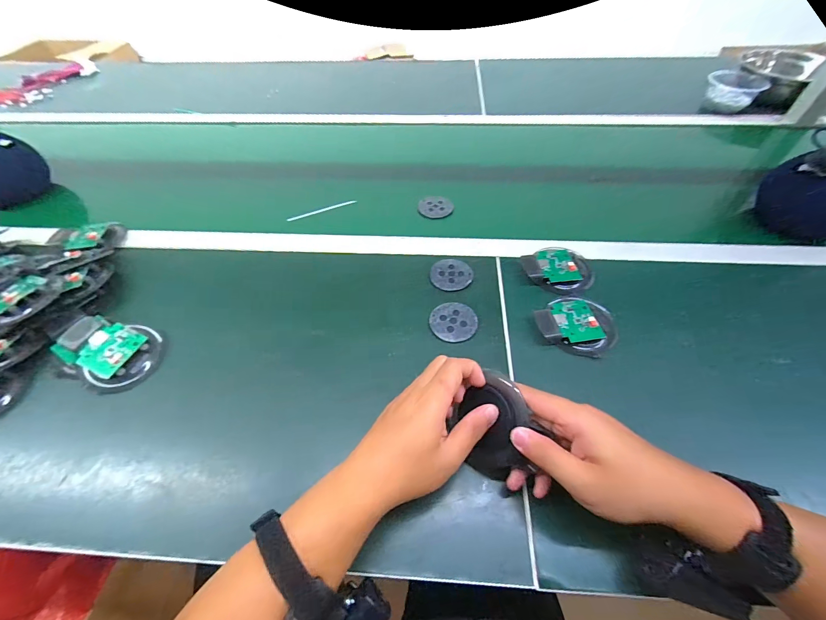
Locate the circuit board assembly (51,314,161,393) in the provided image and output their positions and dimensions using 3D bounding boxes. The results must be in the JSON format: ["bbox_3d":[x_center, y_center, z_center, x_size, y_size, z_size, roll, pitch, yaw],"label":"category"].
[{"bbox_3d":[-0.381,0.049,0.436,0.108,0.047,0.093,22,52,20],"label":"circuit board assembly"}]

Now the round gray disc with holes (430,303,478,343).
[{"bbox_3d":[0.054,0.015,0.465,0.061,0.006,0.061,-1,53,1],"label":"round gray disc with holes"}]

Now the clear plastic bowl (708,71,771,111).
[{"bbox_3d":[0.679,-0.467,0.743,0.105,0.062,0.094,29,58,21],"label":"clear plastic bowl"}]

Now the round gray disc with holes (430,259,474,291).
[{"bbox_3d":[0.058,-0.053,0.515,0.061,0.008,0.057,-1,53,1],"label":"round gray disc with holes"}]

